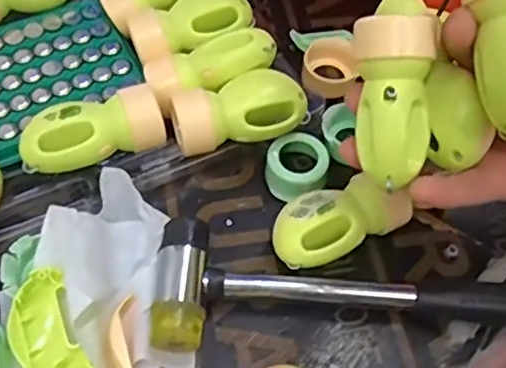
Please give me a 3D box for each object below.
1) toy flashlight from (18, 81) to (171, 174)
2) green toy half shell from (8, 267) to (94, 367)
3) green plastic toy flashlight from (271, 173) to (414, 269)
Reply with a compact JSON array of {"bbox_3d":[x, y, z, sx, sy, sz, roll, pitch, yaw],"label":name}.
[{"bbox_3d":[-0.079,-0.024,0.319,0.068,0.029,0.026,-18,61,-15],"label":"toy flashlight"},{"bbox_3d":[-0.085,0.070,0.271,0.027,0.013,0.065,-22,78,-17],"label":"green toy half shell"},{"bbox_3d":[0.043,0.021,0.321,0.069,0.032,0.032,-18,61,-15],"label":"green plastic toy flashlight"}]

